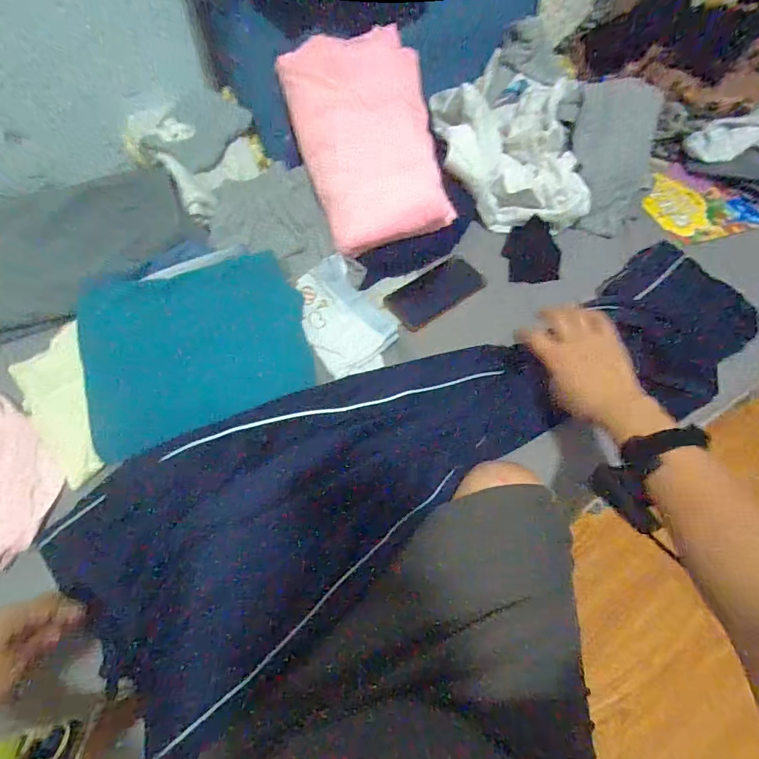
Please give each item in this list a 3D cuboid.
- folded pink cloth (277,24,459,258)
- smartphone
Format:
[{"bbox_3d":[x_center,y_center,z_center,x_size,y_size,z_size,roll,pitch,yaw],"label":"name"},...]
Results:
[{"bbox_3d":[-0.014,-0.337,0.656,0.189,0.051,0.288,-16,91,2],"label":"folded pink cloth"},{"bbox_3d":[0.086,-0.131,0.701,0.153,0.014,0.069,-33,66,-20],"label":"smartphone"}]

